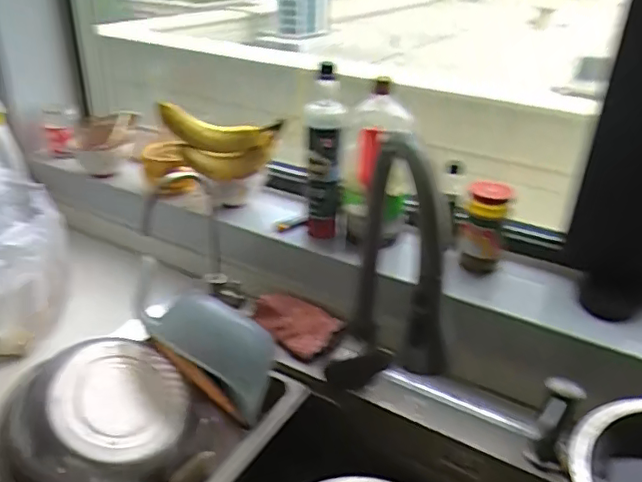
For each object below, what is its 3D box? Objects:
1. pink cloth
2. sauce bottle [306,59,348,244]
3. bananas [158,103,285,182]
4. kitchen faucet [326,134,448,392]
[{"bbox_3d":[-0.041,0.126,0.874,0.139,0.020,0.077,26,69,32],"label":"pink cloth"},{"bbox_3d":[0.006,-0.132,0.887,0.061,0.262,0.069,2,29,-2],"label":"sauce bottle"},{"bbox_3d":[-0.161,-0.160,0.944,0.204,0.141,0.082,-10,32,-22],"label":"bananas"},{"bbox_3d":[0.065,0.051,0.625,0.100,0.330,0.268,4,29,3],"label":"kitchen faucet"}]

